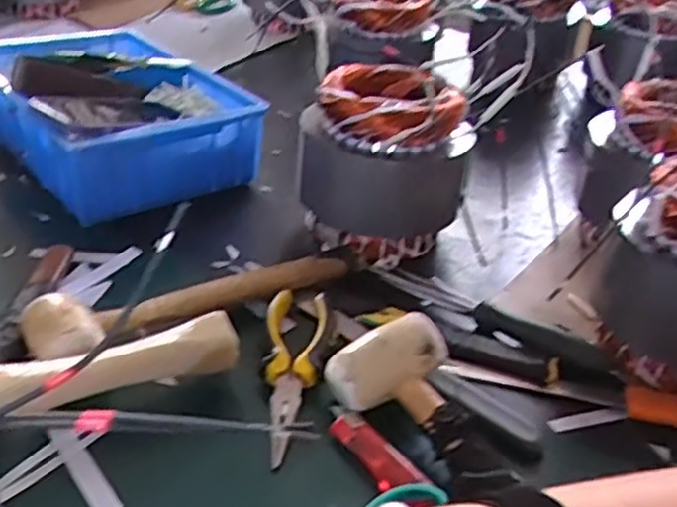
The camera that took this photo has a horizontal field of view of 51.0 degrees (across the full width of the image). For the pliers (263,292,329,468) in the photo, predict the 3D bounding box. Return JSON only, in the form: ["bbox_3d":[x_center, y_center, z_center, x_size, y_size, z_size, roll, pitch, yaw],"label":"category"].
[{"bbox_3d":[-0.030,0.078,0.487,0.043,0.021,0.154,5,35,-3],"label":"pliers"}]

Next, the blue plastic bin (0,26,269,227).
[{"bbox_3d":[-0.242,-0.158,0.751,0.209,0.082,0.298,-23,44,-35],"label":"blue plastic bin"}]

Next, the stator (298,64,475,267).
[{"bbox_3d":[0.037,-0.088,0.651,0.128,0.134,0.128,4,35,-3],"label":"stator"}]

